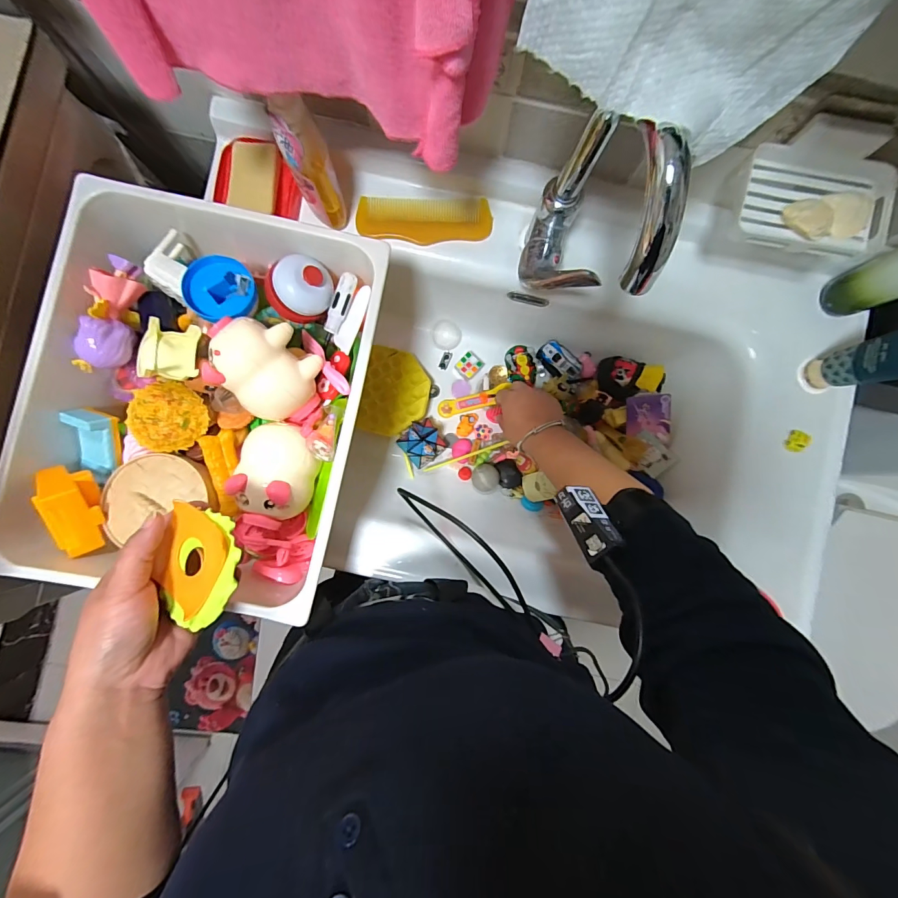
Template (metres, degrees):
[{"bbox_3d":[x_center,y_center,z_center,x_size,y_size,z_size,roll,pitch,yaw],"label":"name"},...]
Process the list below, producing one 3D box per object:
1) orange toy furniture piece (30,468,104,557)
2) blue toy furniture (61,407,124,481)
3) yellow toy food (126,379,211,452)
[{"bbox_3d":[-0.341,0.054,0.363,0.032,0.041,0.081,-16,89,-1],"label":"orange toy furniture piece"},{"bbox_3d":[-0.343,-0.010,0.389,0.044,0.033,0.068,28,124,29],"label":"blue toy furniture"},{"bbox_3d":[-0.278,-0.033,0.394,0.067,0.027,0.067,0,88,-1],"label":"yellow toy food"}]

